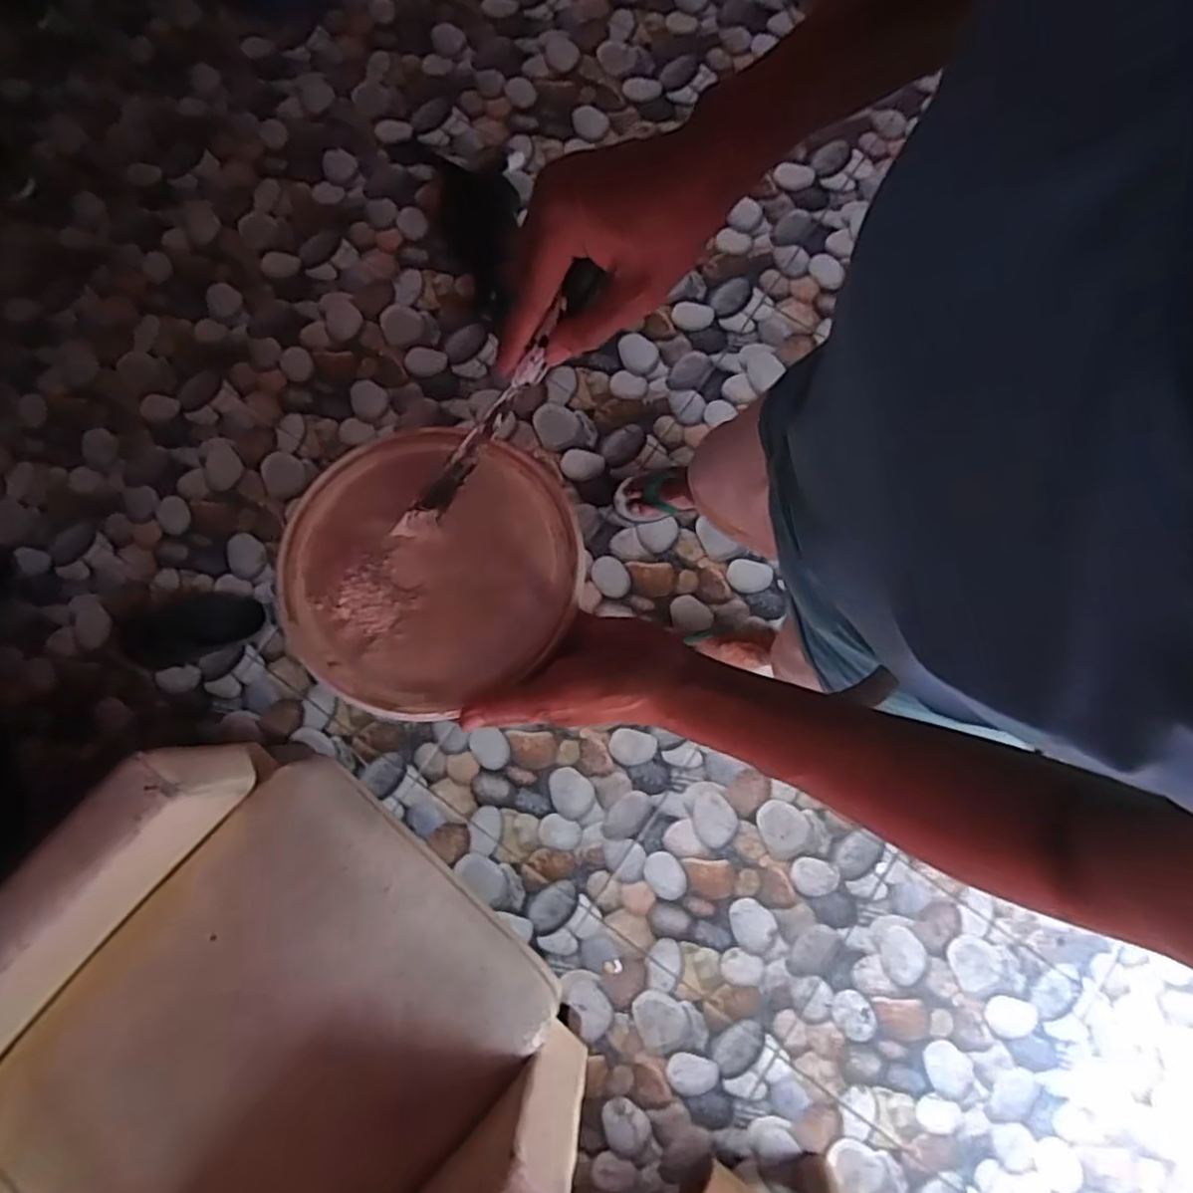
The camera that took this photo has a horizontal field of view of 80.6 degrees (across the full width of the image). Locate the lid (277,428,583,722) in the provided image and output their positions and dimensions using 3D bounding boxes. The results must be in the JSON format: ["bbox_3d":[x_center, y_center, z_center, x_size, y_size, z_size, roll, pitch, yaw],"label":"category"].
[{"bbox_3d":[-0.100,-0.019,0.421,0.174,0.017,0.168,0,79,0],"label":"lid"}]

